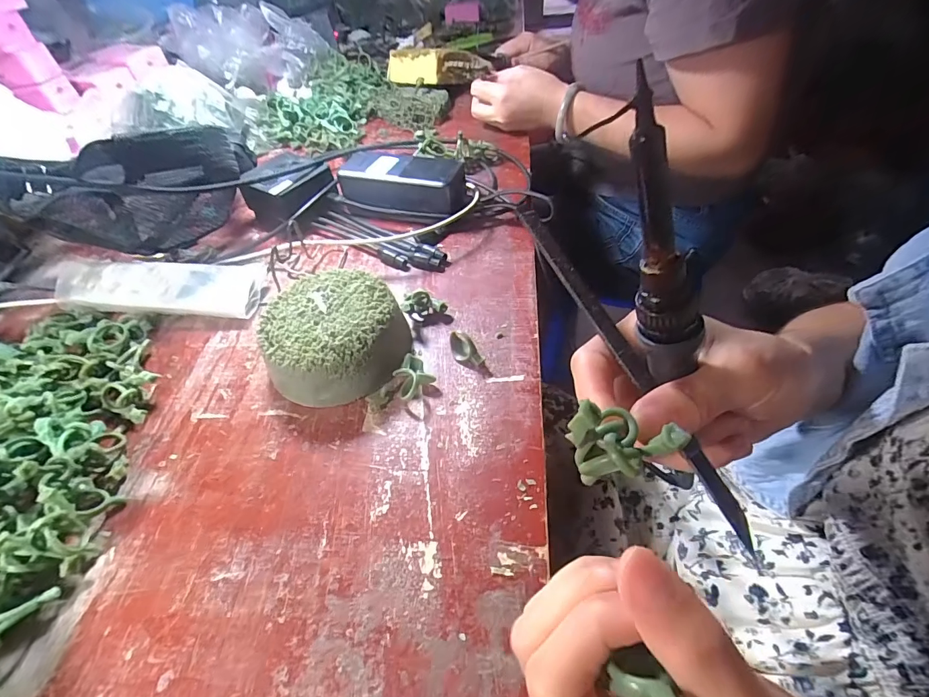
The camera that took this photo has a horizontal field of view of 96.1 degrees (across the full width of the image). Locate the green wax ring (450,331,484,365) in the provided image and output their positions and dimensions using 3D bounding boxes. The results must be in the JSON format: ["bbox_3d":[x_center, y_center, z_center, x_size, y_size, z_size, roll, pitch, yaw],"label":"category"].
[{"bbox_3d":[0.001,0.001,0.319,0.033,0.020,0.013,33,60,29],"label":"green wax ring"}]

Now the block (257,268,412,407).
[{"bbox_3d":[-0.099,-0.011,0.323,0.103,0.046,0.095,-3,50,3],"label":"block"}]

